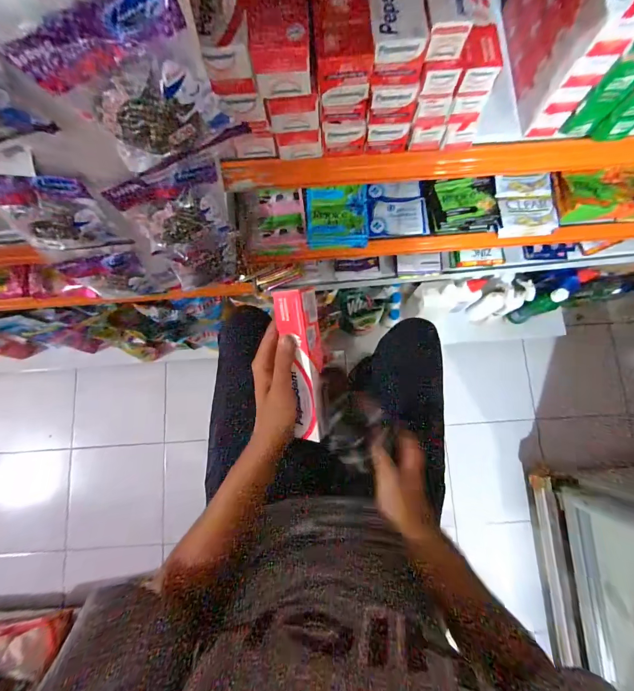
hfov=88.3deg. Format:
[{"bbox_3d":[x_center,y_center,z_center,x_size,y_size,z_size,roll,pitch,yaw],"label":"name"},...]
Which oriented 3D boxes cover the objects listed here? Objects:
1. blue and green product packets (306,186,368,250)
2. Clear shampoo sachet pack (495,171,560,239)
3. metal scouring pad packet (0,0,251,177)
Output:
[{"bbox_3d":[0.032,-0.204,0.518,0.095,0.028,0.093,0,80,0],"label":"blue and green product packets"},{"bbox_3d":[0.332,-0.226,0.519,0.084,0.021,0.110,2,80,1],"label":"Clear shampoo sachet pack"},{"bbox_3d":[-0.104,-0.150,0.196,0.097,0.084,0.030,-18,81,-3],"label":"metal scouring pad packet"}]

